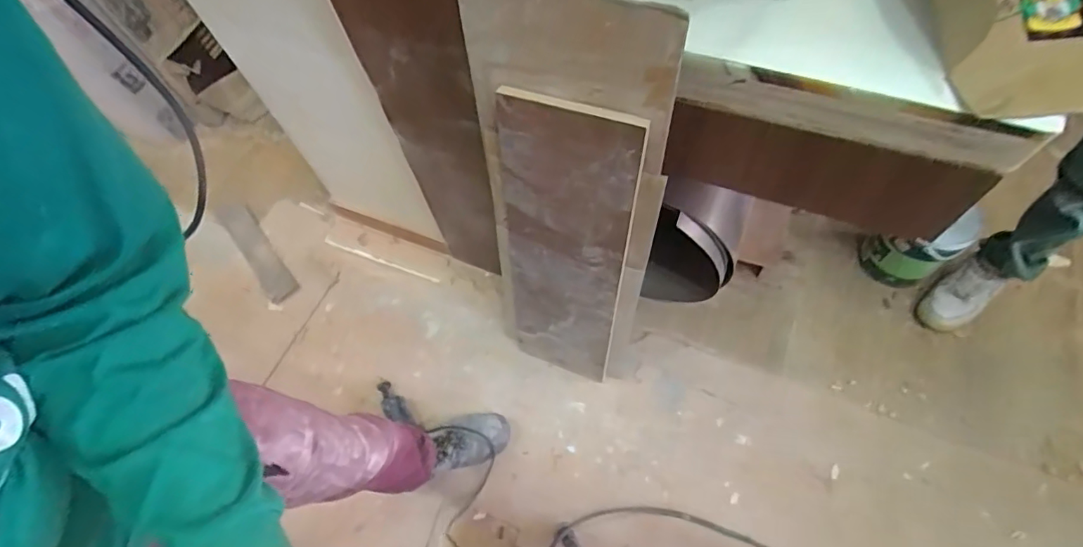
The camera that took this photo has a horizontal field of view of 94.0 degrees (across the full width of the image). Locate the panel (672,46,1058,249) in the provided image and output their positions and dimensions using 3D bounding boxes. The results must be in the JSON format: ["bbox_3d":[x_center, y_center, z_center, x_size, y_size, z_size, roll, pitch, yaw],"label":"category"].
[{"bbox_3d":[0.371,-0.156,0.686,0.396,0.231,0.033,21,65,17],"label":"panel"}]

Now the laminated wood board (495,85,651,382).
[{"bbox_3d":[0.043,0.000,0.975,0.225,0.715,0.023,18,53,15],"label":"laminated wood board"}]

